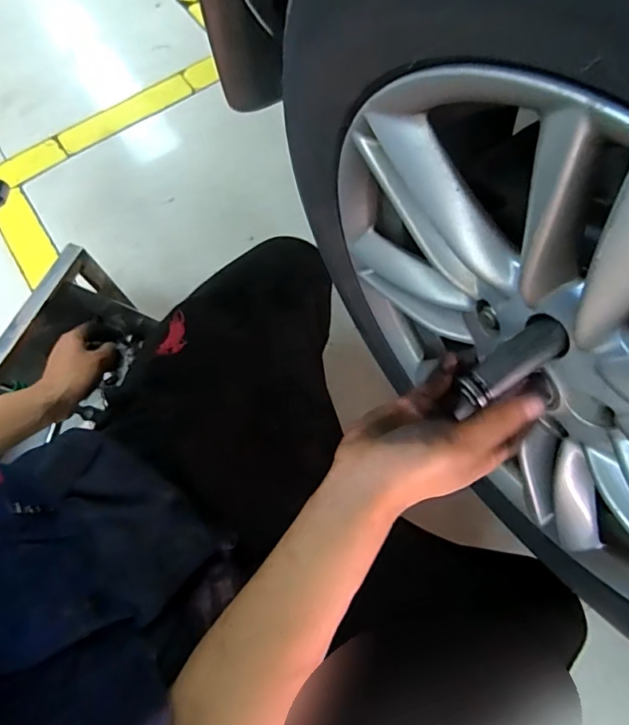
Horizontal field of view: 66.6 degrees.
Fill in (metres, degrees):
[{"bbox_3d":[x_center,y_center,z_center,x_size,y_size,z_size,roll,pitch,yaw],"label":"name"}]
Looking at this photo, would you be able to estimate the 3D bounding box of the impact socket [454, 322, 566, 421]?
[{"bbox_3d":[0.134,0.005,0.337,0.083,0.026,0.027,-38,77,3],"label":"impact socket"}]

